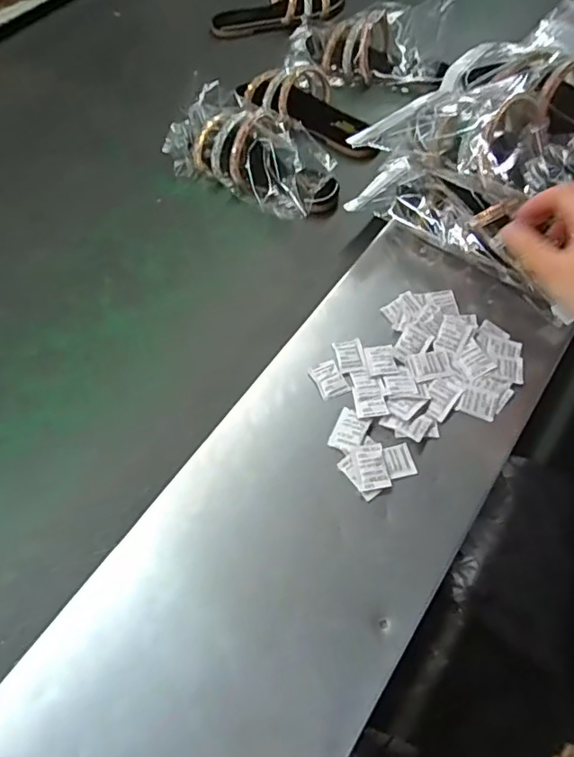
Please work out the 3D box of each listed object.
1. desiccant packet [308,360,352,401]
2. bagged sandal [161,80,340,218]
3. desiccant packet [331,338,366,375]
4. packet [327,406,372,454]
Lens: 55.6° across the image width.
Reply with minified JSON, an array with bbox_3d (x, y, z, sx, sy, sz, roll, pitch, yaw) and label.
[{"bbox_3d":[0.041,0.000,0.539,0.029,0.004,0.041,-22,60,-10],"label":"desiccant packet"},{"bbox_3d":[-0.050,-0.305,0.728,0.272,0.058,0.129,33,66,21],"label":"bagged sandal"},{"bbox_3d":[0.064,-0.024,0.548,0.028,0.004,0.038,-11,59,-3],"label":"desiccant packet"},{"bbox_3d":[0.058,0.049,0.507,0.029,0.004,0.041,22,63,16],"label":"packet"}]

